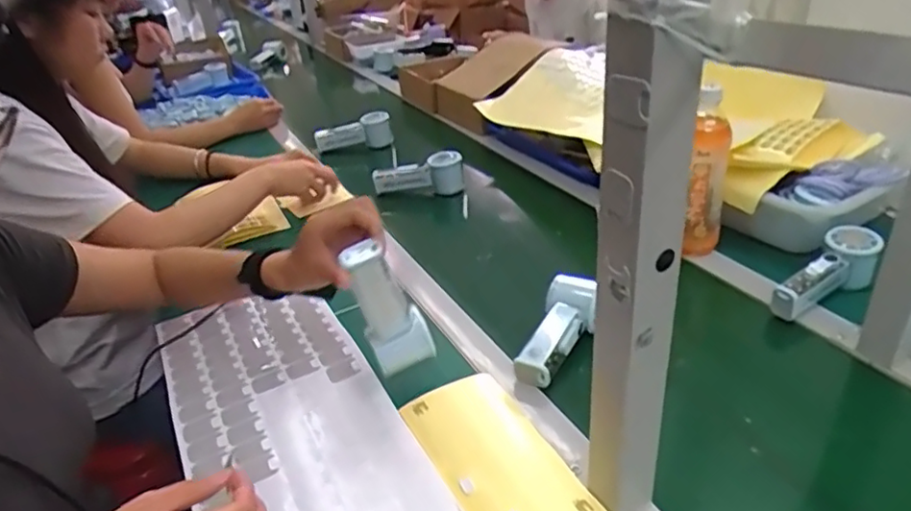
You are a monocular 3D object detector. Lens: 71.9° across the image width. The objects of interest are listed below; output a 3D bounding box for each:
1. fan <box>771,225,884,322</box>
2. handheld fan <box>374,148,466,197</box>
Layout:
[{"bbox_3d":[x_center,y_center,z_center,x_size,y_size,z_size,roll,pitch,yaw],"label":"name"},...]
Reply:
[{"bbox_3d":[0.432,0.020,0.723,0.158,0.051,0.056,-24,36,-30],"label":"fan"},{"bbox_3d":[-0.063,-0.137,1.080,0.150,0.079,0.046,3,31,11],"label":"handheld fan"}]

